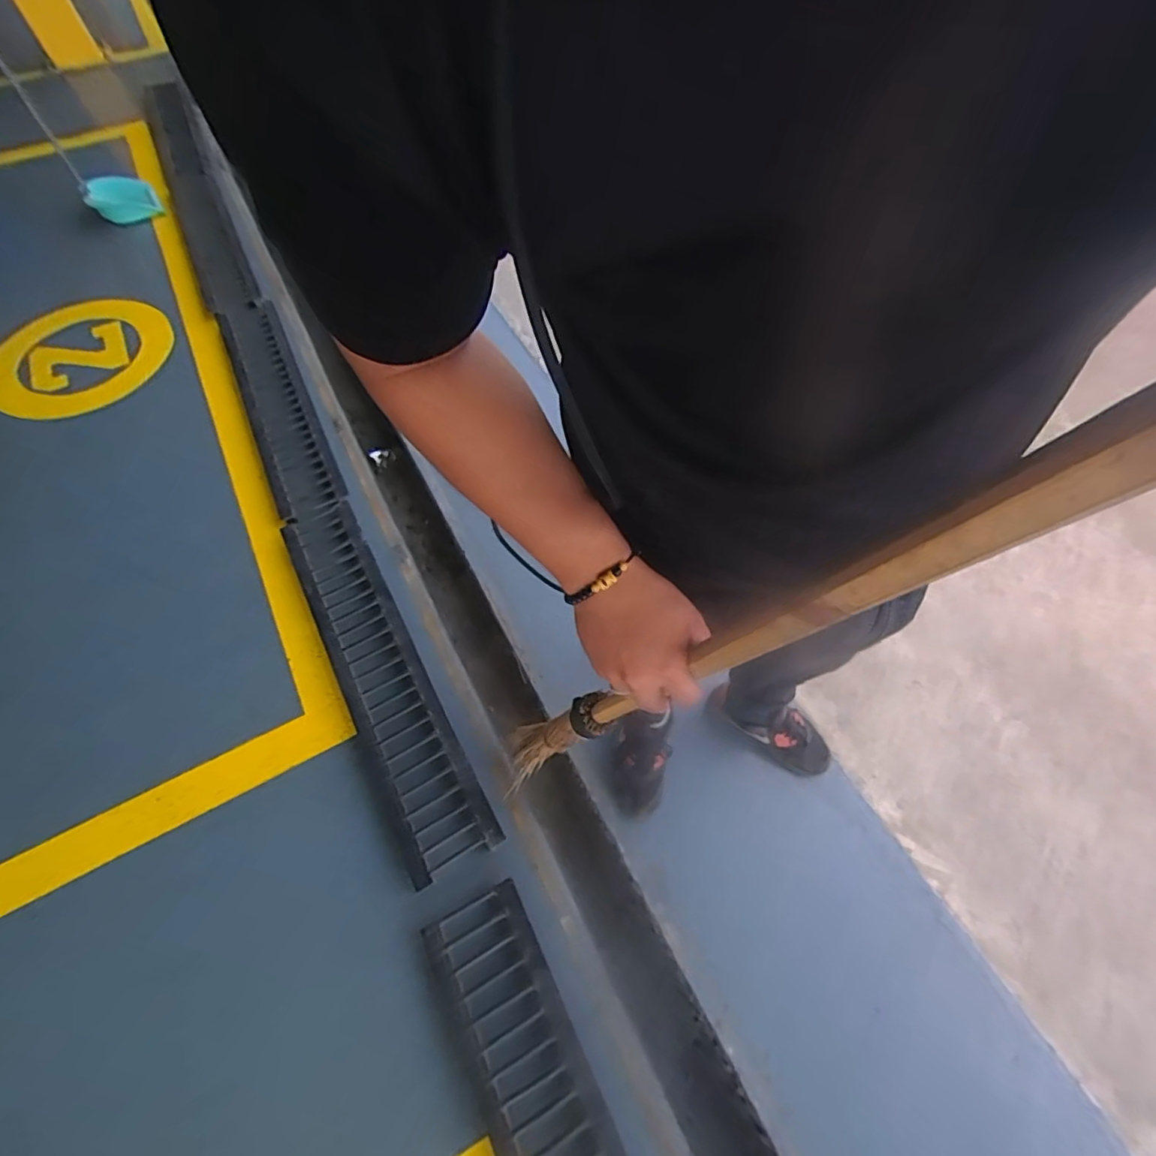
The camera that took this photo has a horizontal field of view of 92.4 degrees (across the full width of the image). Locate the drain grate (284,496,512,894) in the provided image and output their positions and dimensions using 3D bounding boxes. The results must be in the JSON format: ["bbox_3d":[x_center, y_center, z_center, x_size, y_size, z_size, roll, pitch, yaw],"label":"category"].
[{"bbox_3d":[-0.484,0.201,1.329,0.185,0.068,0.988,-27,69,-12],"label":"drain grate"}]

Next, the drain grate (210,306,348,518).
[{"bbox_3d":[-0.910,-0.530,1.681,0.194,0.032,0.879,-21,70,-18],"label":"drain grate"}]

